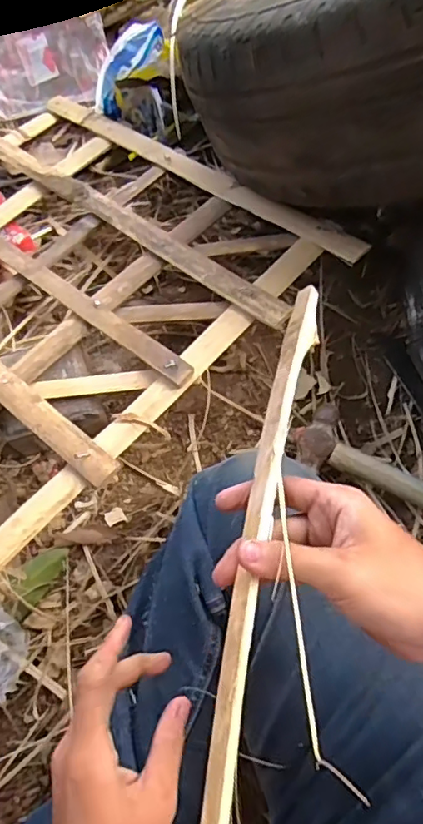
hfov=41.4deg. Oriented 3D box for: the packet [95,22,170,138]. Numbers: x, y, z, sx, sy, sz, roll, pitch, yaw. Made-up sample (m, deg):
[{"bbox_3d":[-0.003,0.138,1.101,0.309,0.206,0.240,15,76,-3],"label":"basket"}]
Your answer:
[{"bbox_3d":[-0.100,-0.425,0.735,0.107,0.079,0.123,-7,70,-2],"label":"packet"}]

